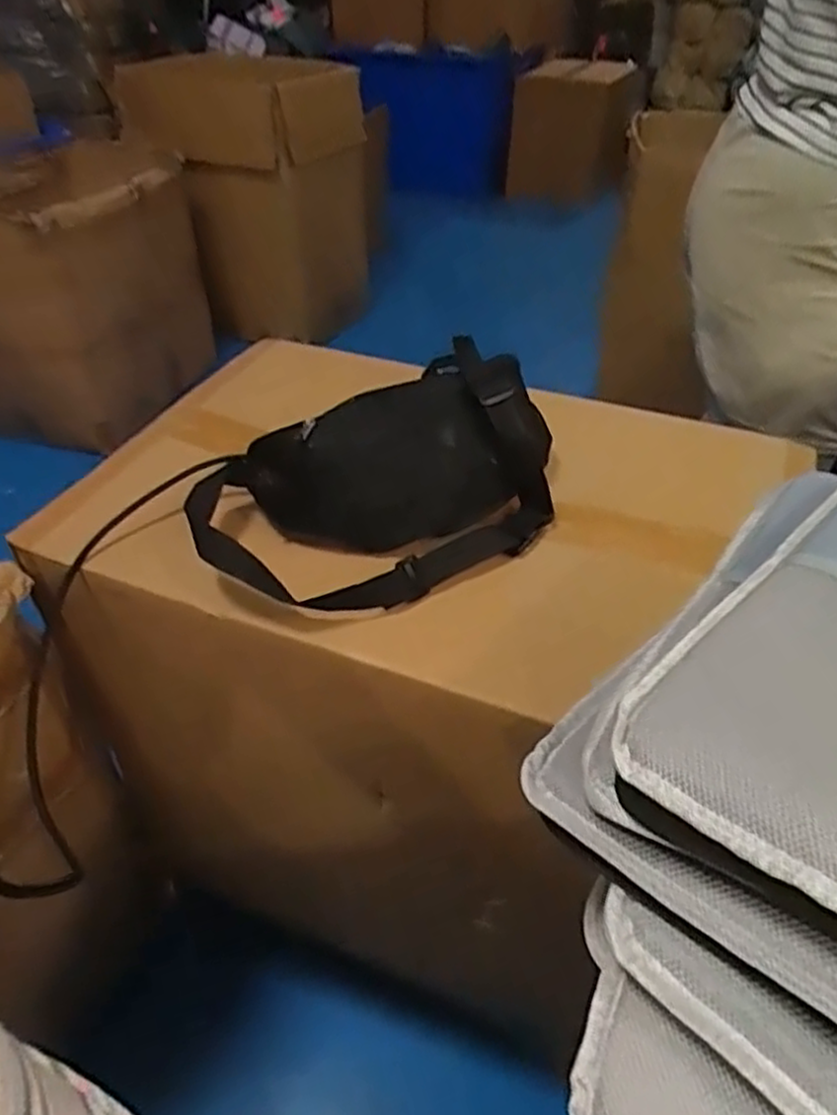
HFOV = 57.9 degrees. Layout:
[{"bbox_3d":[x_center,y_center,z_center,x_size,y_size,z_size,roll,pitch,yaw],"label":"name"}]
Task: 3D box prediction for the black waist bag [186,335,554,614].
[{"bbox_3d":[-0.032,-0.065,0.586,0.278,0.114,0.181,-20,45,-21],"label":"black waist bag"}]

